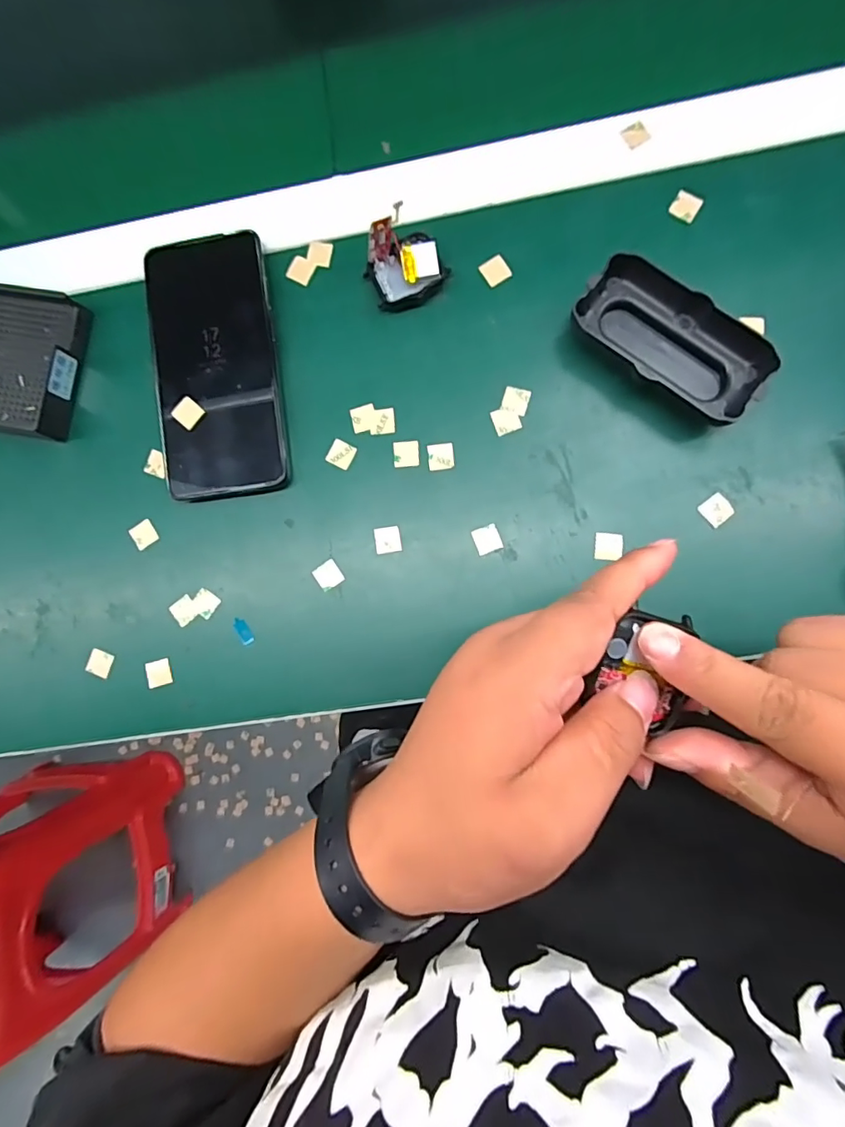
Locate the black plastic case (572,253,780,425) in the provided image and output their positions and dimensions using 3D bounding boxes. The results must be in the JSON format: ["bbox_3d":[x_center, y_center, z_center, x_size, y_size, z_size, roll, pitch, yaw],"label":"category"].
[{"bbox_3d":[0.145,-0.130,0.297,0.110,0.026,0.049,41,92,4],"label":"black plastic case"}]

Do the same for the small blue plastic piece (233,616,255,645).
[{"bbox_3d":[-0.113,0.042,0.320,0.008,0.004,0.018,-37,87,3],"label":"small blue plastic piece"}]

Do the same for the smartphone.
[{"bbox_3d":[-0.130,-0.122,0.324,0.077,0.010,0.161,-8,89,4],"label":"smartphone"}]

